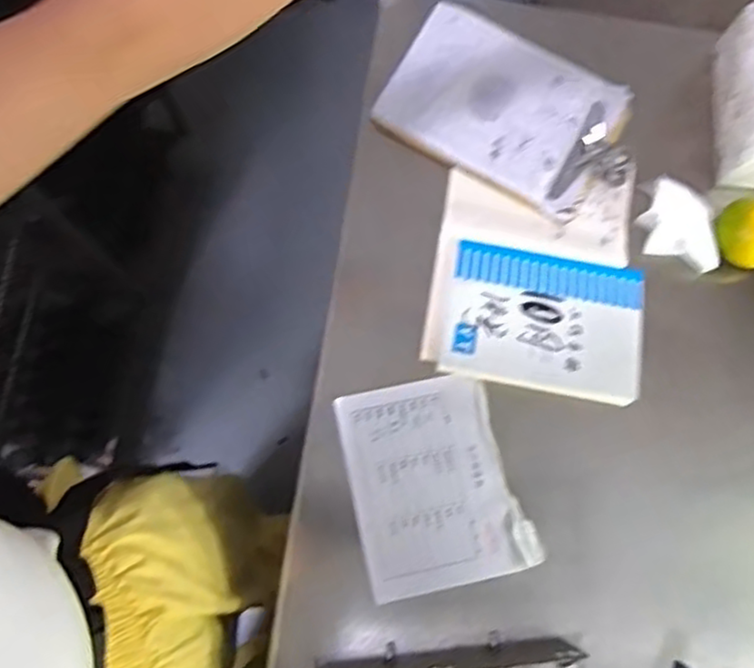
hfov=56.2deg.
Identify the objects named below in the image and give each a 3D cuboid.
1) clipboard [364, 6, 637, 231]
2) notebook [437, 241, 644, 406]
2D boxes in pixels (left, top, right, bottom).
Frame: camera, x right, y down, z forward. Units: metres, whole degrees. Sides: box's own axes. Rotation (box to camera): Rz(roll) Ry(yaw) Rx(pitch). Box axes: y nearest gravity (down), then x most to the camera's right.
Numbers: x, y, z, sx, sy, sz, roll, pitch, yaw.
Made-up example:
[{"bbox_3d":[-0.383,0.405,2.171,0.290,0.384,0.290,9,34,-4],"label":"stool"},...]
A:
[{"bbox_3d":[0.129,-0.214,0.679,0.231,0.015,0.150,29,78,6],"label":"clipboard"},{"bbox_3d":[0.148,-0.012,0.628,0.170,0.025,0.126,10,76,1],"label":"notebook"}]

